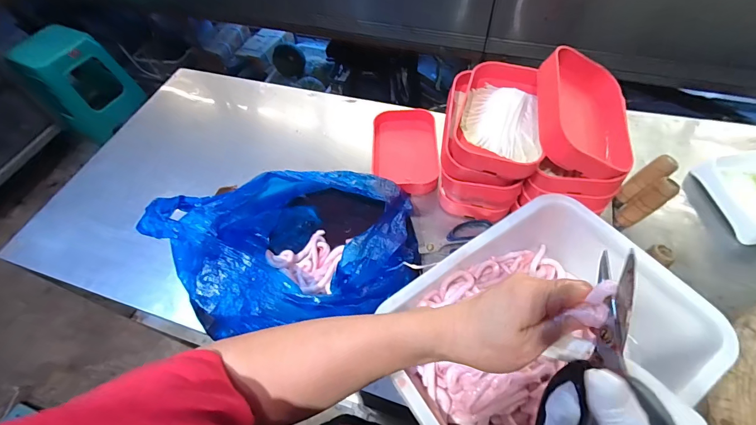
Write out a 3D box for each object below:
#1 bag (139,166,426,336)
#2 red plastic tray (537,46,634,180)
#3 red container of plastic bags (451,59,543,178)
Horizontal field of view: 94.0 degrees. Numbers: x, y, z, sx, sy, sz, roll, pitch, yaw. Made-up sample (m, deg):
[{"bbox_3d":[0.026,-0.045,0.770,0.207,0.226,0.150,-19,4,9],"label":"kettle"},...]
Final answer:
[{"bbox_3d":[-0.117,0.036,0.515,0.354,0.158,0.250,-8,57,-1],"label":"bag"},{"bbox_3d":[0.279,-0.131,0.480,0.140,0.045,0.186,21,63,-15],"label":"red plastic tray"},{"bbox_3d":[0.176,-0.145,0.511,0.116,0.042,0.197,9,58,10],"label":"red container of plastic bags"}]

